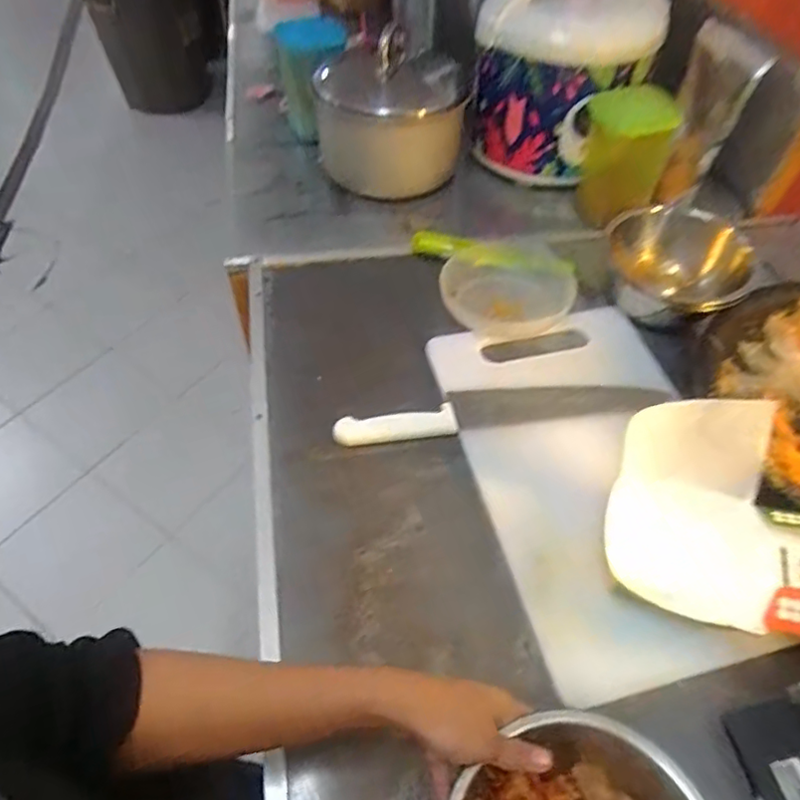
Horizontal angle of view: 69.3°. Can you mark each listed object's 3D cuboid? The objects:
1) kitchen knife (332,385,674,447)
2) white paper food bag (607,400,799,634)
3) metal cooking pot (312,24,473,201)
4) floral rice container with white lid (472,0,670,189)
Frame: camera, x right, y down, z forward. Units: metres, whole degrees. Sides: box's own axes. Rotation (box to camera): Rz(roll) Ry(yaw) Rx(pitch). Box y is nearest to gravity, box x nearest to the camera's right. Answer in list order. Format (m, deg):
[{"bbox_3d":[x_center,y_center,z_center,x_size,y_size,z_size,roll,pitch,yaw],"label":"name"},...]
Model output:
[{"bbox_3d":[0.104,0.007,0.615,0.341,0.014,0.053,-5,53,-4],"label":"kitchen knife"},{"bbox_3d":[0.300,0.094,0.452,0.249,0.078,0.152,8,52,4],"label":"white paper food bag"},{"bbox_3d":[-0.010,-0.457,0.871,0.204,0.181,0.247,2,52,-1],"label":"metal cooking pot"},{"bbox_3d":[0.237,-0.484,0.826,0.217,0.243,0.229,18,54,12],"label":"floral rice container with white lid"}]

